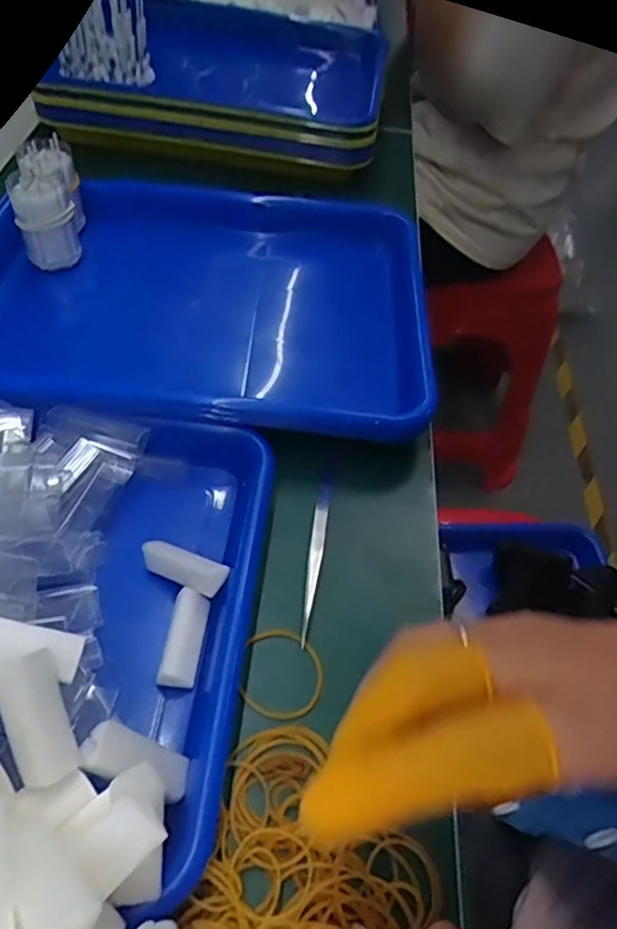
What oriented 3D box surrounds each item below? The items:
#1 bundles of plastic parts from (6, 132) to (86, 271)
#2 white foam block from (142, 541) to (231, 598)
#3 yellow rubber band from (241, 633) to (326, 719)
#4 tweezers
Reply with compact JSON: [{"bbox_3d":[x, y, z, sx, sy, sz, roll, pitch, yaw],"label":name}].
[{"bbox_3d":[-0.200,-0.201,0.482,0.044,0.065,0.081,-7,53,-10],"label":"bundles of plastic parts"},{"bbox_3d":[-0.064,0.053,0.326,0.048,0.013,0.018,18,51,25],"label":"white foam block"},{"bbox_3d":[-0.013,0.105,0.315,0.040,0.004,0.045,9,51,2],"label":"yellow rubber band"},{"bbox_3d":[0.005,0.044,0.361,0.008,0.012,0.121,9,51,2],"label":"tweezers"}]

